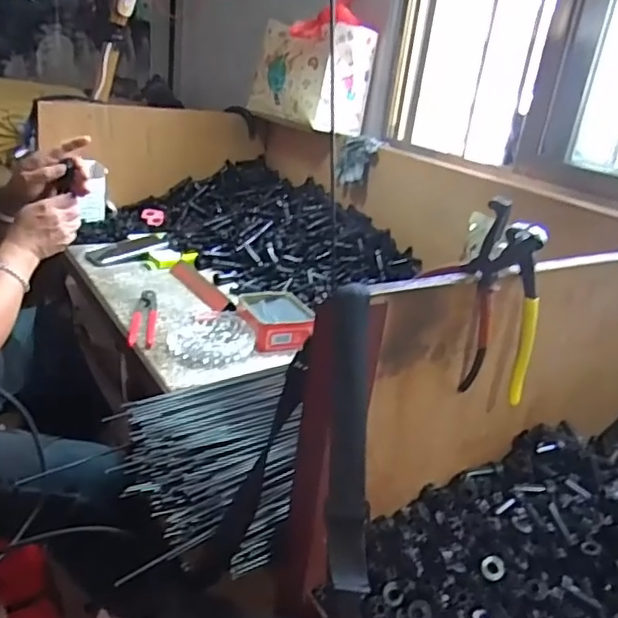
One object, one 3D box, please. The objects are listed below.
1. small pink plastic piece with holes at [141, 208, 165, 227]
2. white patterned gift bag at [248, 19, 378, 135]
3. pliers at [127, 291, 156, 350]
[{"bbox_3d":[-0.403,-0.237,1.506,0.057,0.006,0.085,-8,46,-13],"label":"small pink plastic piece with holes"},{"bbox_3d":[-0.001,-0.586,1.471,0.182,0.219,0.321,-6,26,-29],"label":"white patterned gift bag"},{"bbox_3d":[-0.272,0.015,0.965,0.038,0.020,0.203,2,23,-13],"label":"pliers"}]

